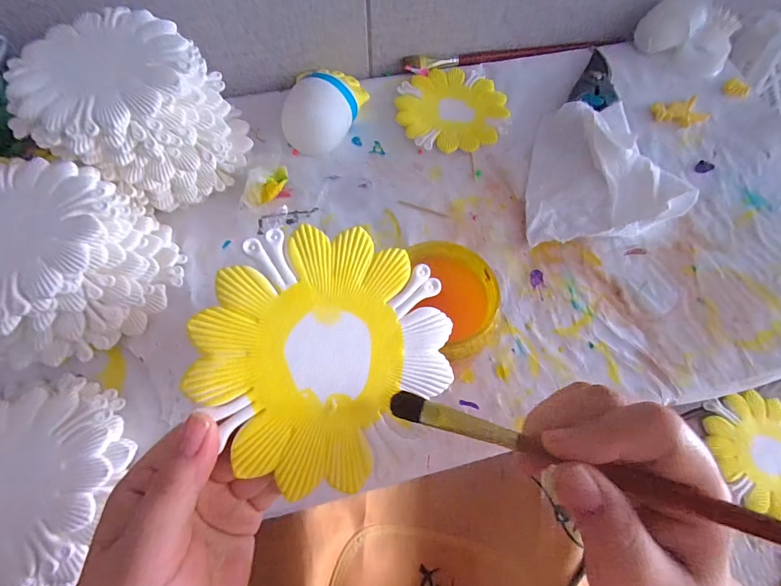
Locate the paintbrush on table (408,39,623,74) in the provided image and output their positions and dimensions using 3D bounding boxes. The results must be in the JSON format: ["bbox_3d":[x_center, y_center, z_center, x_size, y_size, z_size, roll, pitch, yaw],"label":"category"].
[{"bbox_3d":[0.147,-0.290,0.464,0.265,0.016,0.025,-12,67,-4],"label":"paintbrush on table"}]

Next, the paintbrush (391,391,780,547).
[{"bbox_3d":[0.125,0.077,0.118,0.284,0.006,0.011,12,66,27],"label":"paintbrush"}]

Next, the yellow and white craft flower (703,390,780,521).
[{"bbox_3d":[0.398,0.168,0.402,0.111,0.010,0.118,-3,67,-2],"label":"yellow and white craft flower"}]

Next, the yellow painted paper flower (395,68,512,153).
[{"bbox_3d":[0.070,-0.209,0.436,0.119,0.009,0.117,0,67,1],"label":"yellow painted paper flower"}]

